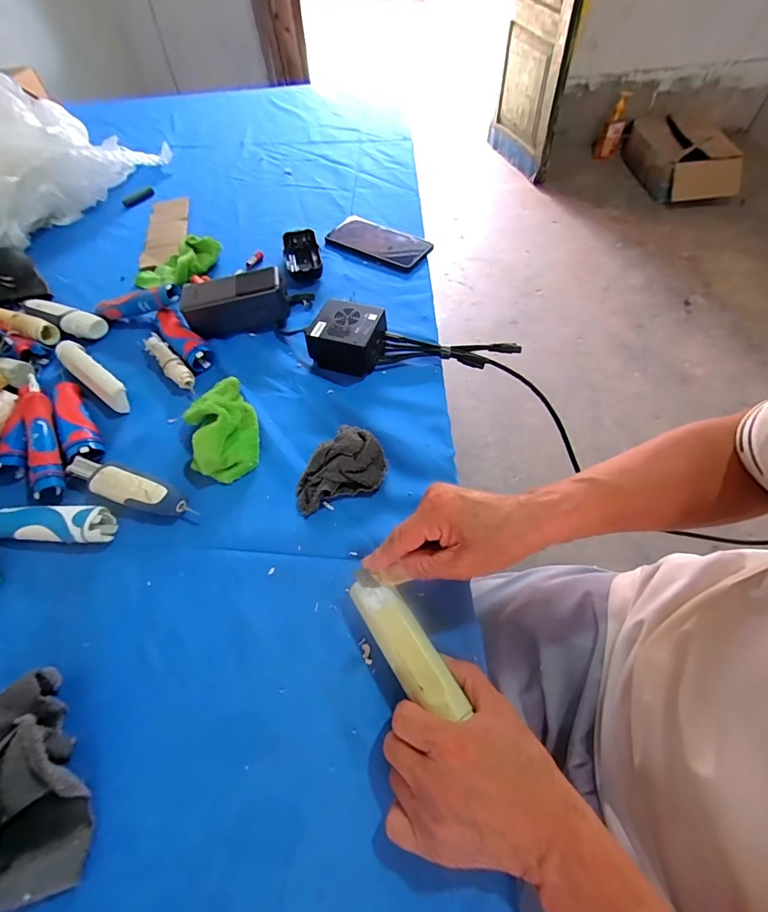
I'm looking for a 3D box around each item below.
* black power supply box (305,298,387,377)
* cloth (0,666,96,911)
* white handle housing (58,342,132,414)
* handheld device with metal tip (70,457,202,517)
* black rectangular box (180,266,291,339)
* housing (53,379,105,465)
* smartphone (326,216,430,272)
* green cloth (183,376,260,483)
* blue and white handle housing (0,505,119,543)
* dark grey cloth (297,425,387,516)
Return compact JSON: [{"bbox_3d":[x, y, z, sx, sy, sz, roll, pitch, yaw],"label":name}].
[{"bbox_3d":[-0.043,-0.144,0.507,0.081,0.048,0.071,16,59,13],"label":"black power supply box"},{"bbox_3d":[-0.256,0.229,0.284,0.074,0.037,0.135,-29,60,-15],"label":"cloth"},{"bbox_3d":[-0.354,-0.099,0.504,0.146,0.029,0.030,35,65,23],"label":"white handle housing"},{"bbox_3d":[-0.256,0.032,0.415,0.142,0.029,0.033,17,59,14],"label":"handheld device with metal tip"},{"bbox_3d":[-0.195,-0.202,0.550,0.132,0.055,0.065,-12,57,-5],"label":"black rectangular box"},{"bbox_3d":[-0.348,-0.040,0.465,0.033,0.028,0.134,-33,61,-18],"label":"housing"},{"bbox_3d":[-0.006,-0.345,0.660,0.176,0.015,0.089,29,63,20],"label":"smartphone"},{"bbox_3d":[-0.179,-0.038,0.442,0.078,0.053,0.123,-24,59,-13],"label":"green cloth"},{"bbox_3d":[-0.327,0.065,0.399,0.135,0.023,0.034,1,57,4],"label":"blue and white handle housing"},{"bbox_3d":[-0.044,0.016,0.408,0.062,0.038,0.095,37,66,24],"label":"dark grey cloth"}]

